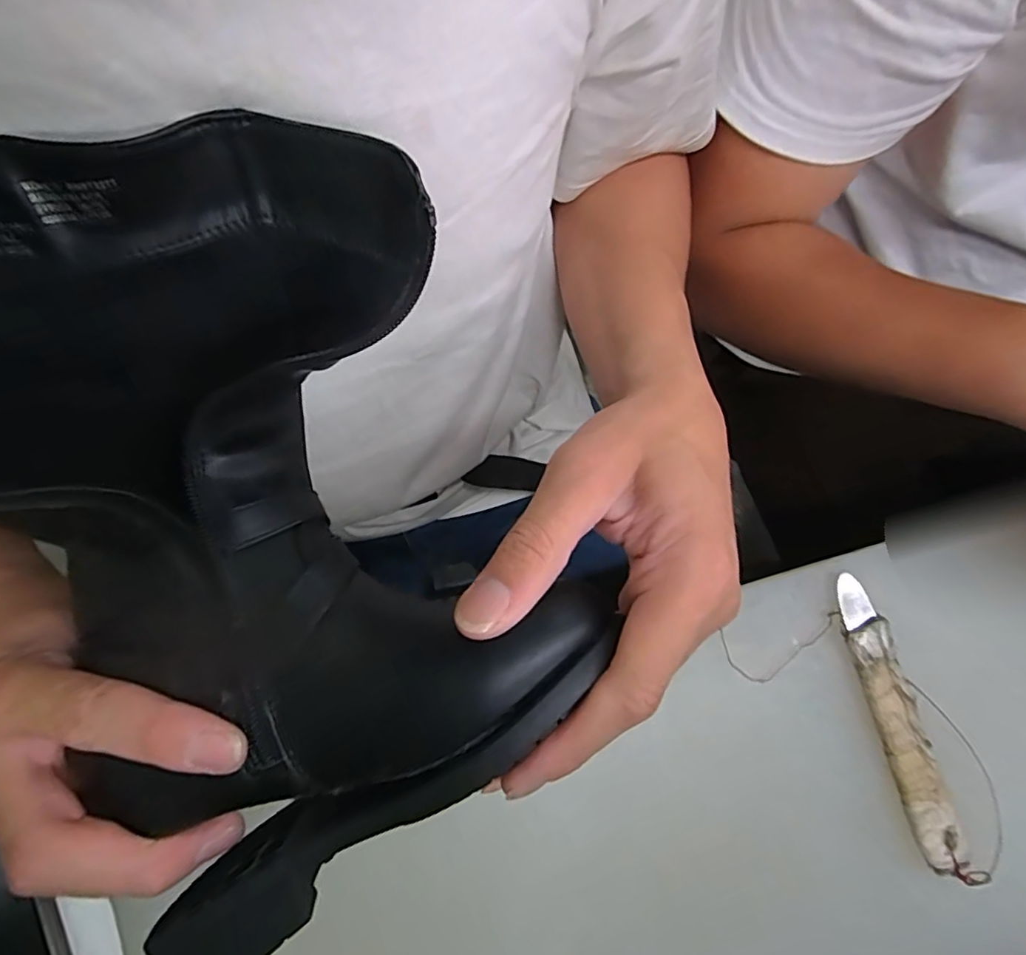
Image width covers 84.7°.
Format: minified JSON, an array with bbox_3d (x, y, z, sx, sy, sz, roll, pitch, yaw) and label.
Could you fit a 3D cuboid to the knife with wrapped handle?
[{"bbox_3d":[0.226,0.142,0.333,0.025,0.011,0.164,-11,75,-5],"label":"knife with wrapped handle"}]

